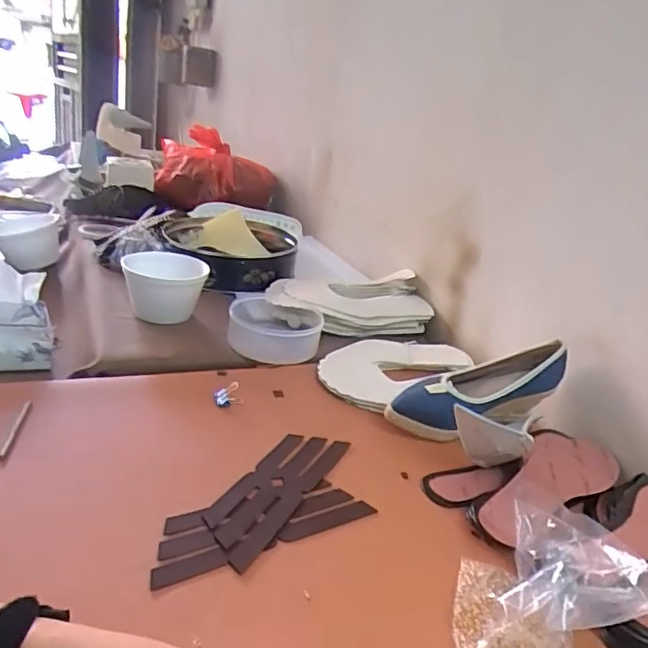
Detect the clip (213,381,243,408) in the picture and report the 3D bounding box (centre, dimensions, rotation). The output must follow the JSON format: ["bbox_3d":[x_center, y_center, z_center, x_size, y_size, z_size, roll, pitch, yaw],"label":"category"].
[{"bbox_3d":[-0.123,0.088,0.706,0.032,0.025,0.030,-10,30,-34],"label":"clip"}]

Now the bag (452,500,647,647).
[{"bbox_3d":[0.172,0.208,0.453,0.125,0.094,0.126,7,23,-6],"label":"bag"}]

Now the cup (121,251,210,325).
[{"bbox_3d":[-0.254,-0.062,0.882,0.121,0.076,0.139,-5,27,-32],"label":"cup"}]

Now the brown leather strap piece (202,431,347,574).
[{"bbox_3d":[-0.048,0.169,0.578,0.067,0.004,0.210,23,28,20],"label":"brown leather strap piece"}]

